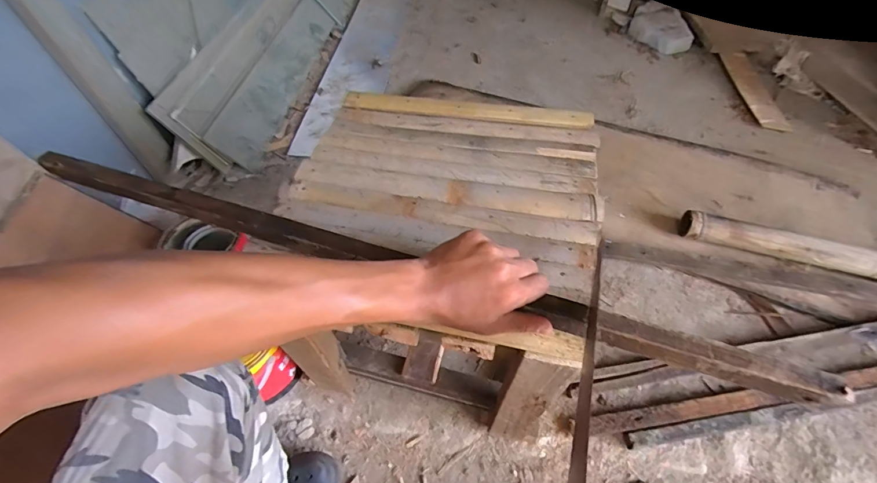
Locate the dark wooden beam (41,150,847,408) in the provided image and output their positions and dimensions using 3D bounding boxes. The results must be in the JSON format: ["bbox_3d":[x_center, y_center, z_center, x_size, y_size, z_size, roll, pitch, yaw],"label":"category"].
[{"bbox_3d":[-0.063,0.014,0.387,0.817,0.044,0.031,16,57,11],"label":"dark wooden beam"}]

